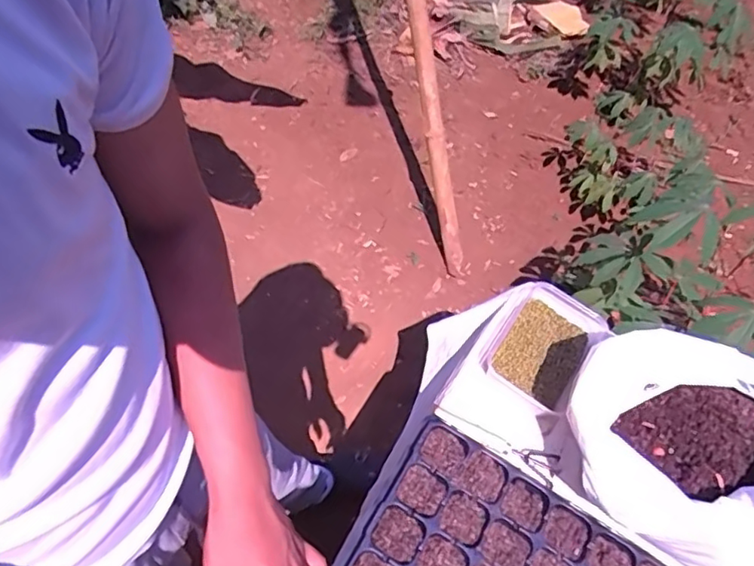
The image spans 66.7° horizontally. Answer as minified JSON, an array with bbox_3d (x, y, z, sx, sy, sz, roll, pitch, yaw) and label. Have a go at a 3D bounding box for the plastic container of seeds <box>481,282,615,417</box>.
[{"bbox_3d":[0.225,0.086,0.771,0.126,0.047,0.195,33,56,11],"label":"plastic container of seeds"}]

